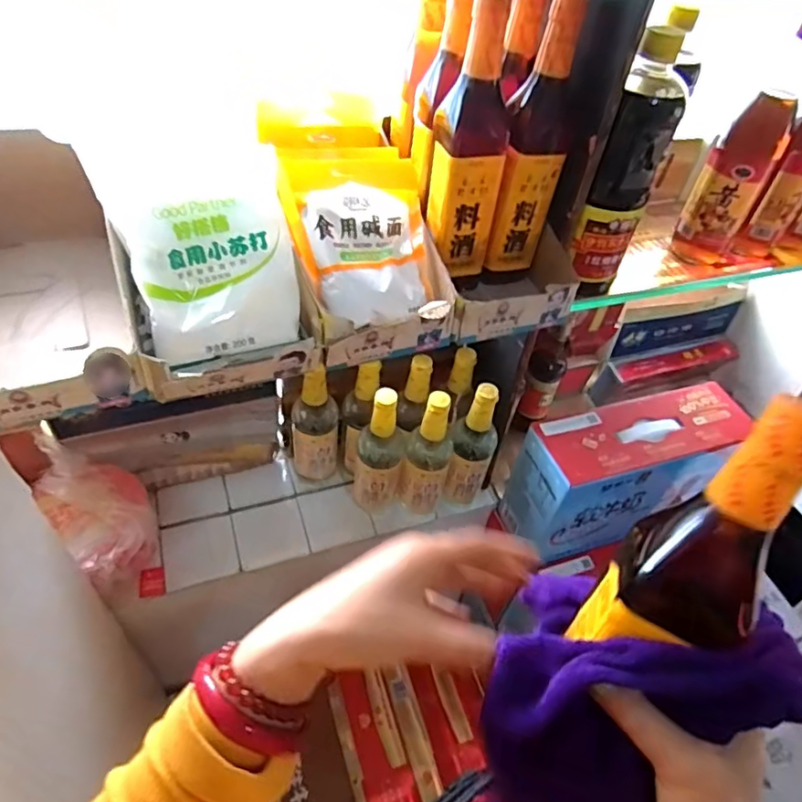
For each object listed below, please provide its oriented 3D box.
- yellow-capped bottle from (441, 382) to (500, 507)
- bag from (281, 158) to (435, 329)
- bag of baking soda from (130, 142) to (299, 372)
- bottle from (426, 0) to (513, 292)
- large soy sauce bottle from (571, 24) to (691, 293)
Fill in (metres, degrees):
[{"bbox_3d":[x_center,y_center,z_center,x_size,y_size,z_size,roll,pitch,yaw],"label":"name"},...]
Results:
[{"bbox_3d":[0.098,0.073,0.808,0.060,0.230,0.053,18,48,9],"label":"yellow-capped bottle"},{"bbox_3d":[-0.031,-0.154,0.530,0.133,0.026,0.163,-11,83,-27],"label":"bag"},{"bbox_3d":[-0.155,-0.104,0.485,0.125,0.129,0.032,-9,6,-20],"label":"bag of baking soda"},{"bbox_3d":[0.060,-0.222,0.535,0.069,0.269,0.062,-7,42,-13],"label":"bottle"},{"bbox_3d":[0.214,-0.208,0.550,0.056,0.235,0.060,26,50,16],"label":"large soy sauce bottle"}]

